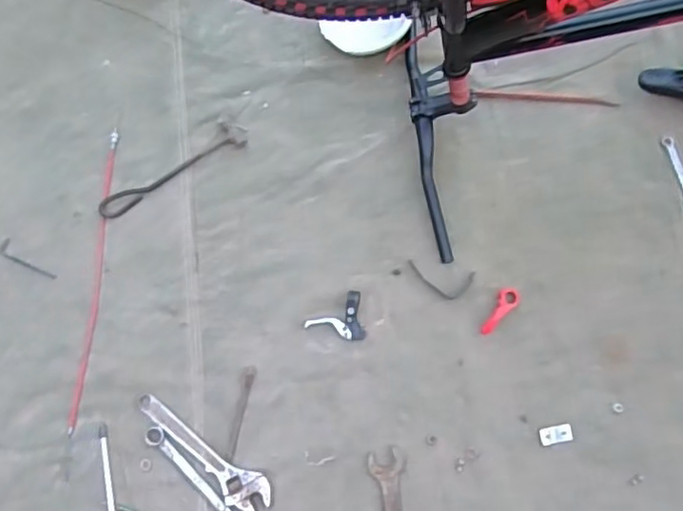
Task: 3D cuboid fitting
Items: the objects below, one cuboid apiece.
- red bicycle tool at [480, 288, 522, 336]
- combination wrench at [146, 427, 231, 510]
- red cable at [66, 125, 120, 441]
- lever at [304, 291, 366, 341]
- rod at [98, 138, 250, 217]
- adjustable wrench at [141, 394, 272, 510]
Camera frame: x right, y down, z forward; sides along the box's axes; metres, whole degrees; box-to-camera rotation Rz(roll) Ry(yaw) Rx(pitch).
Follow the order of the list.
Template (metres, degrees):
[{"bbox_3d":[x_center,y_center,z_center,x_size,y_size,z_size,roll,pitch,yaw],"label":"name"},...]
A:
[{"bbox_3d":[0.268,0.094,1.084,0.093,0.010,0.036,-45,77,-5],"label":"red bicycle tool"},{"bbox_3d":[-0.243,0.389,1.070,0.245,0.013,0.038,42,84,13],"label":"combination wrench"},{"bbox_3d":[-0.450,0.041,1.164,0.029,0.013,0.556,4,78,6],"label":"red cable"},{"bbox_3d":[-0.014,0.110,1.095,0.101,0.021,0.082,-9,76,3],"label":"lever"},{"bbox_3d":[-0.321,-0.155,1.199,0.300,0.010,0.046,-29,76,-2],"label":"rod"},{"bbox_3d":[-0.240,0.341,1.074,0.277,0.017,0.064,32,82,11],"label":"adjustable wrench"}]

